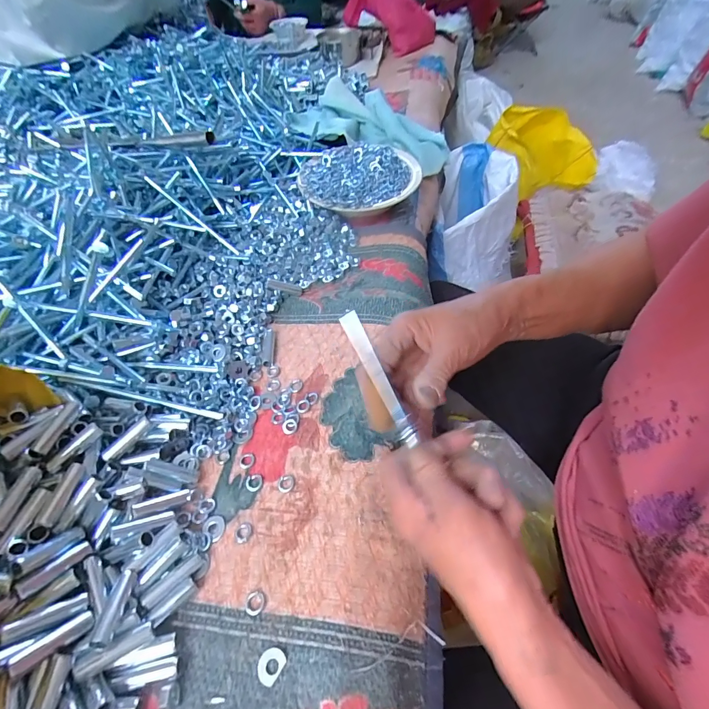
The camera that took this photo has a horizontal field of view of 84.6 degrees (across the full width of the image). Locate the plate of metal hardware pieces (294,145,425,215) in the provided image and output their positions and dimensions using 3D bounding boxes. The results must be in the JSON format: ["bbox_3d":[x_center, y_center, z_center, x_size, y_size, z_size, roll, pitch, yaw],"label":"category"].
[{"bbox_3d":[0.006,-0.255,0.563,0.167,0.039,0.160,-3,50,1],"label":"plate of metal hardware pieces"}]

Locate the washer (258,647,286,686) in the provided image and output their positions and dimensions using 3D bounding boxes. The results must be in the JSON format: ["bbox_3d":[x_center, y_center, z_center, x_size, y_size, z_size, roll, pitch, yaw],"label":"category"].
[{"bbox_3d":[-0.052,0.192,0.241,0.016,0.004,0.019,24,56,22],"label":"washer"}]

